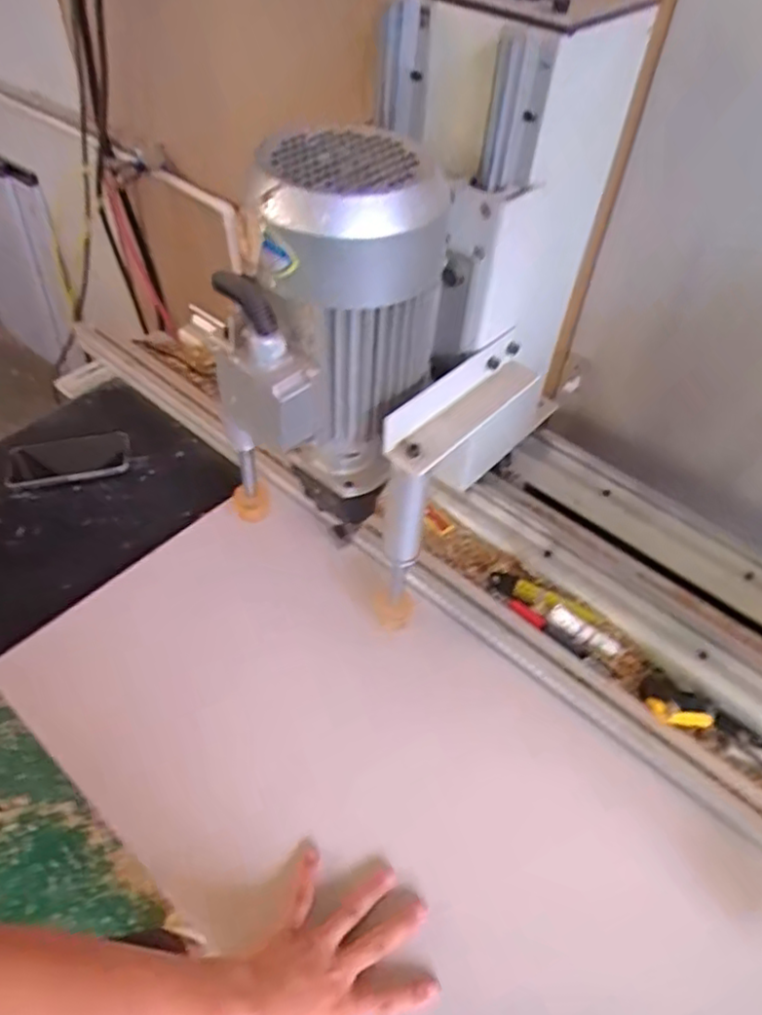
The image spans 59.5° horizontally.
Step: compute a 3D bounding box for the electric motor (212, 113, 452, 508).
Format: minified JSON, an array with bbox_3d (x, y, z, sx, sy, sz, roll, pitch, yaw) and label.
[{"bbox_3d":[-0.042,-0.131,0.564,0.139,0.293,0.163,24,52,15],"label":"electric motor"}]

